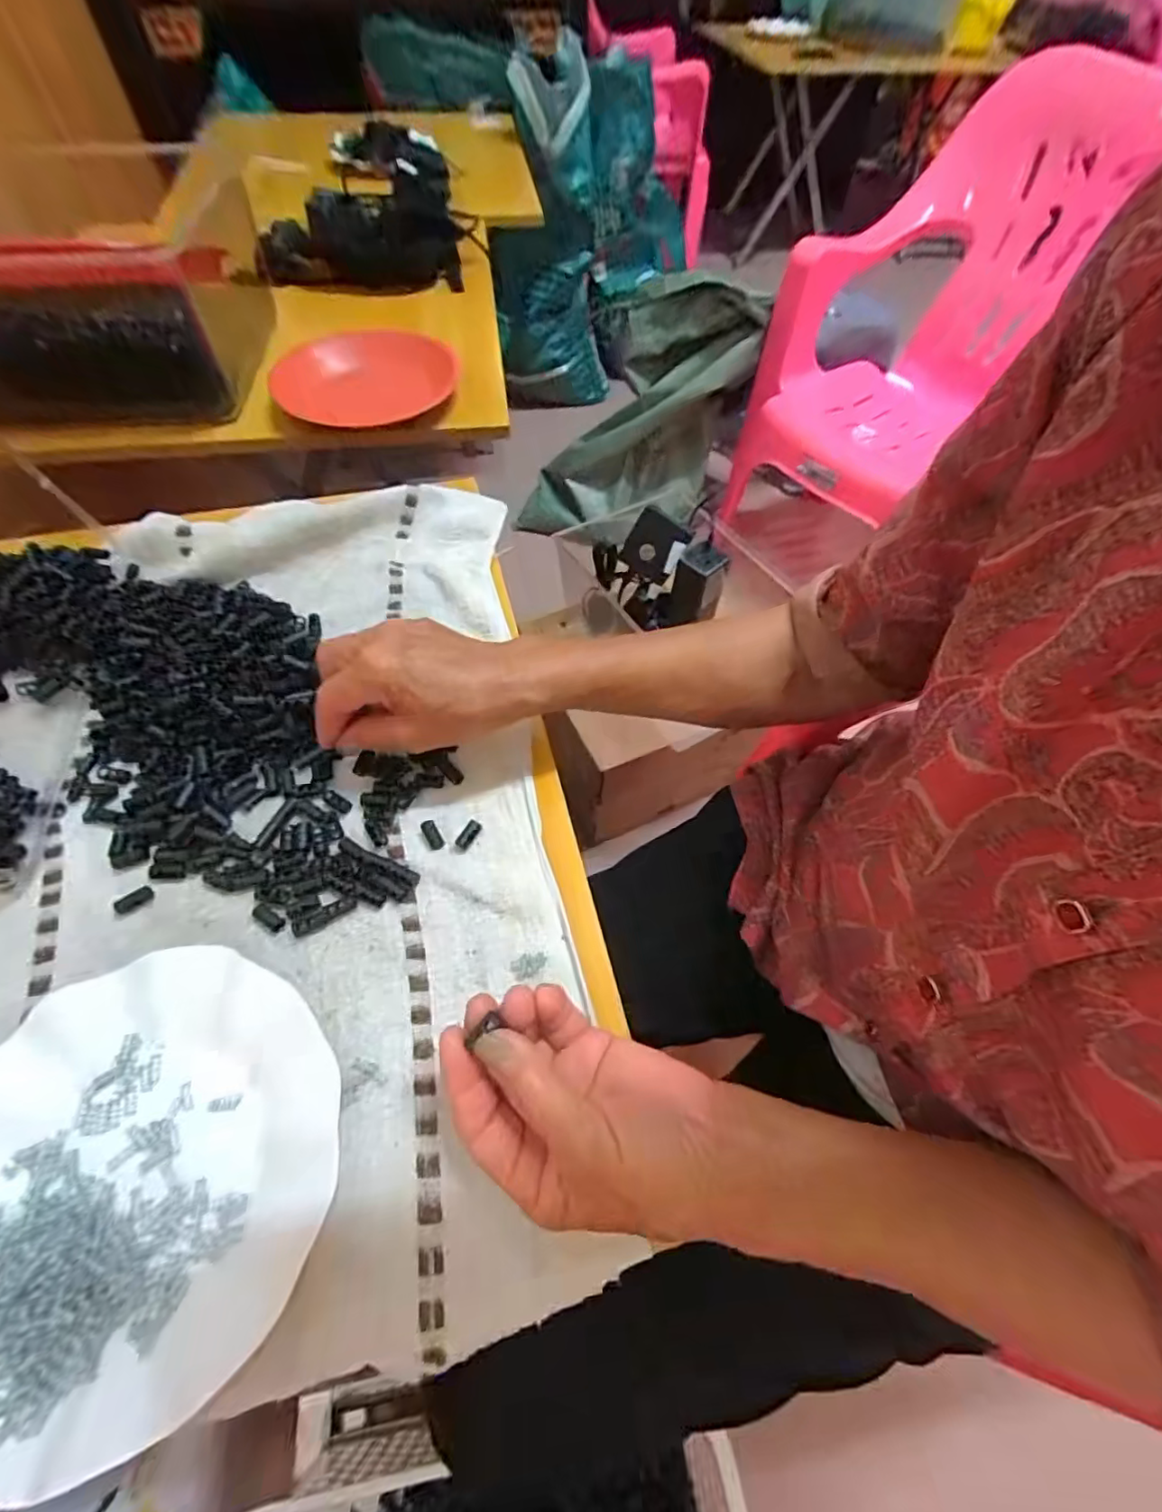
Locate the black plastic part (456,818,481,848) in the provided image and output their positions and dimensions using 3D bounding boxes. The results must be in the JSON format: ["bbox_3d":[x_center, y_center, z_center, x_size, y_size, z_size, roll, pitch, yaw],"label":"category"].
[{"bbox_3d":[-0.071,0.049,0.362,0.009,0.005,0.019,32,63,16],"label":"black plastic part"}]

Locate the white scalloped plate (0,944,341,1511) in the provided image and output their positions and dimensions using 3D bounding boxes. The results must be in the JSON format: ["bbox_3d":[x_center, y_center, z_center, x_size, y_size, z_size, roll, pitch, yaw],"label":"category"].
[{"bbox_3d":[-0.205,0.188,0.265,0.179,0.023,0.178,1,58,-2],"label":"white scalloped plate"}]

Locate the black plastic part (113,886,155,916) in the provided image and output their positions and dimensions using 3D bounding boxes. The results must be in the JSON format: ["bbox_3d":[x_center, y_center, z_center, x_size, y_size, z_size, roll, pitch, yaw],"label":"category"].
[{"bbox_3d":[-0.262,0.084,0.335,0.021,0.004,0.010,-30,65,-18],"label":"black plastic part"}]

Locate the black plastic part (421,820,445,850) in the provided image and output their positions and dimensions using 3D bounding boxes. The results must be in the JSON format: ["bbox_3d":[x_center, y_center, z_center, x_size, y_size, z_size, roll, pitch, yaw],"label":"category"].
[{"bbox_3d":[-0.094,0.049,0.363,0.009,0.004,0.021,-27,64,-17],"label":"black plastic part"}]

